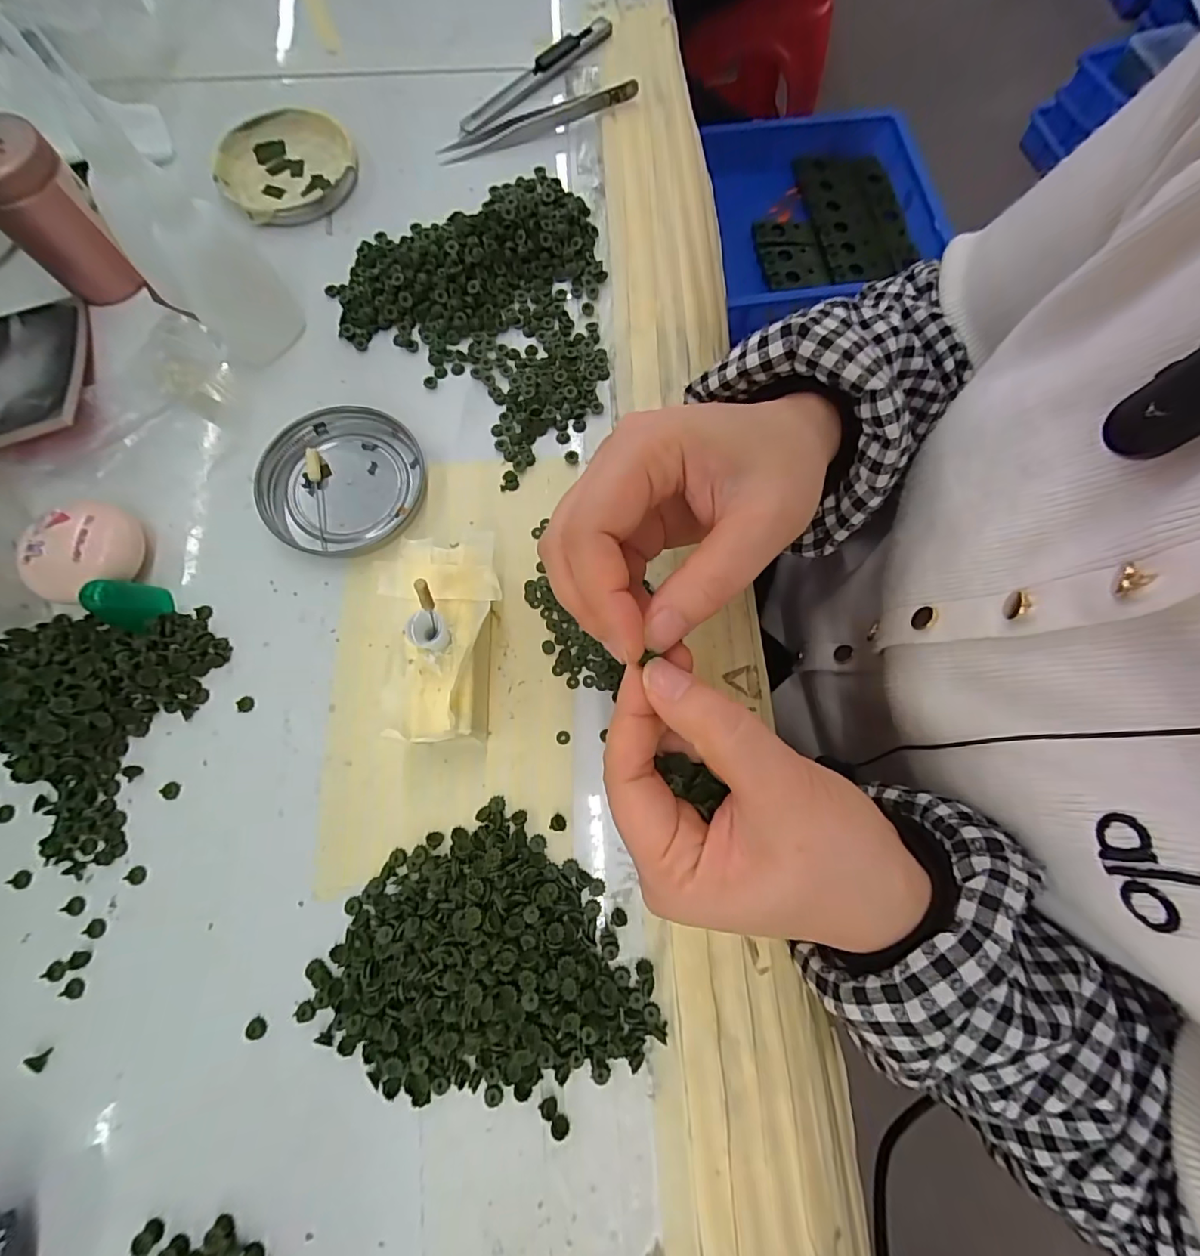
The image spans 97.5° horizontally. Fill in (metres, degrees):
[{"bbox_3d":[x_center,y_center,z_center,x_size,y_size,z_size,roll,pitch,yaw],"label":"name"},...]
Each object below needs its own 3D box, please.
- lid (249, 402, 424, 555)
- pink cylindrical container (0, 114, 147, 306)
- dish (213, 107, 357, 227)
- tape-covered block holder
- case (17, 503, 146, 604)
[{"bbox_3d":[-0.128,-0.074,0.262,0.080,0.008,0.074,0,75,-1],"label":"lid"},{"bbox_3d":[-0.280,-0.213,0.266,0.044,0.059,0.044,-38,79,-10],"label":"pink cylindrical container"},{"bbox_3d":[-0.188,-0.276,0.315,0.076,0.012,0.076,0,75,-1],"label":"dish"},{"bbox_3d":[-0.065,0.005,0.228,0.046,0.035,0.085,-5,75,-2],"label":"tape-covered block holder"},{"bbox_3d":[-0.235,-0.034,0.241,0.044,0.023,0.037,-34,78,-9],"label":"case"}]

